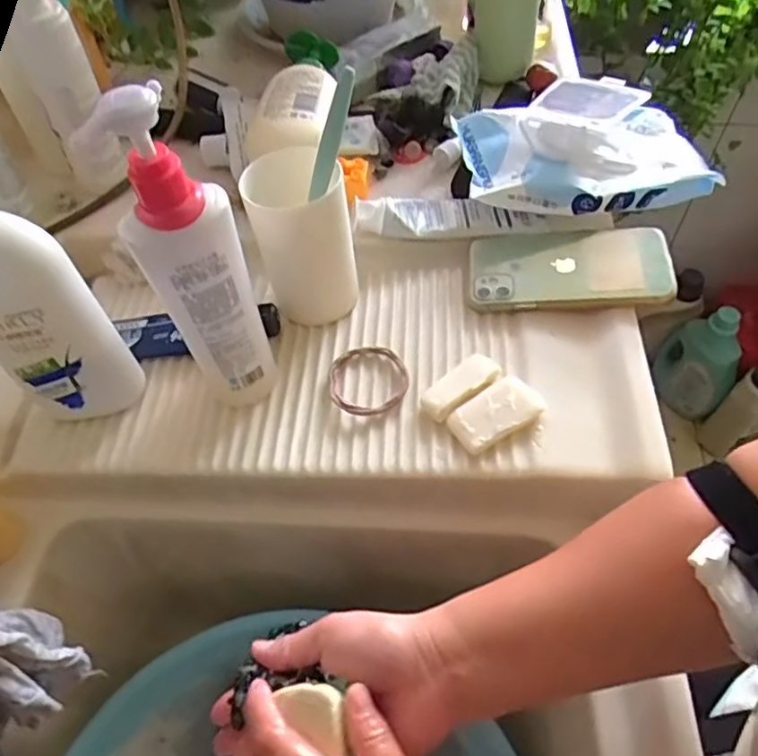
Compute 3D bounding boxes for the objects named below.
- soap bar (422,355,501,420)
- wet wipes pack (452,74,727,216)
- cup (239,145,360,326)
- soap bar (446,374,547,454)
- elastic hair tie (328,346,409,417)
[{"bbox_3d":[0.056,0.004,0.436,0.062,0.010,0.027,-35,60,-22],"label":"soap bar"},{"bbox_3d":[0.174,-0.198,0.519,0.203,0.076,0.115,-7,54,-4],"label":"wet wipes pack"},{"bbox_3d":[-0.055,-0.105,0.457,0.068,0.118,0.069,-11,54,-6],"label":"cup"},{"bbox_3d":[0.077,0.023,0.420,0.059,0.009,0.037,-32,59,-20],"label":"soap bar"},{"bbox_3d":[-0.008,0.001,0.448,0.057,0.009,0.061,-1,54,1],"label":"elastic hair tie"}]

